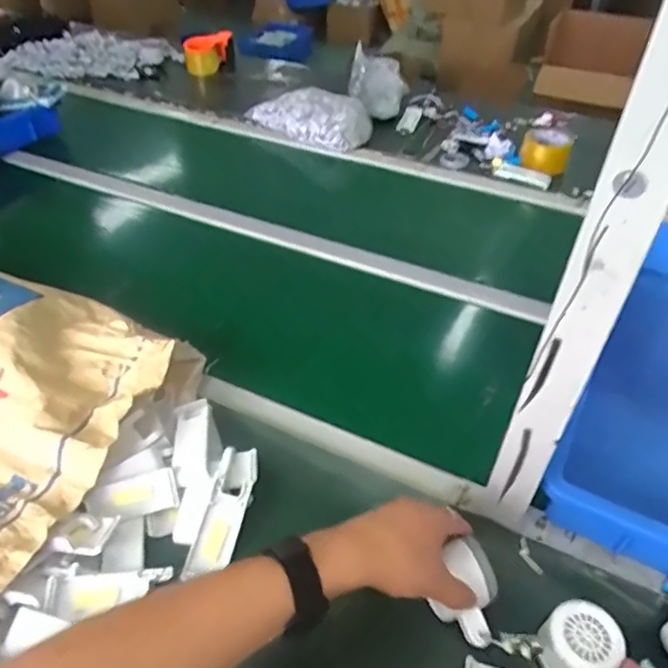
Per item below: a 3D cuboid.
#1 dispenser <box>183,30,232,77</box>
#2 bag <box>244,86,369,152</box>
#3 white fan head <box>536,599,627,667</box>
[{"bbox_3d":[-0.362,-0.807,1.625,0.135,0.096,0.075,-7,44,-8],"label":"dispenser"},{"bbox_3d":[-0.056,-0.499,1.304,0.308,0.079,0.149,31,51,29],"label":"bag"},{"bbox_3d":[0.203,0.258,0.466,0.060,0.047,0.055,29,50,27],"label":"white fan head"}]

